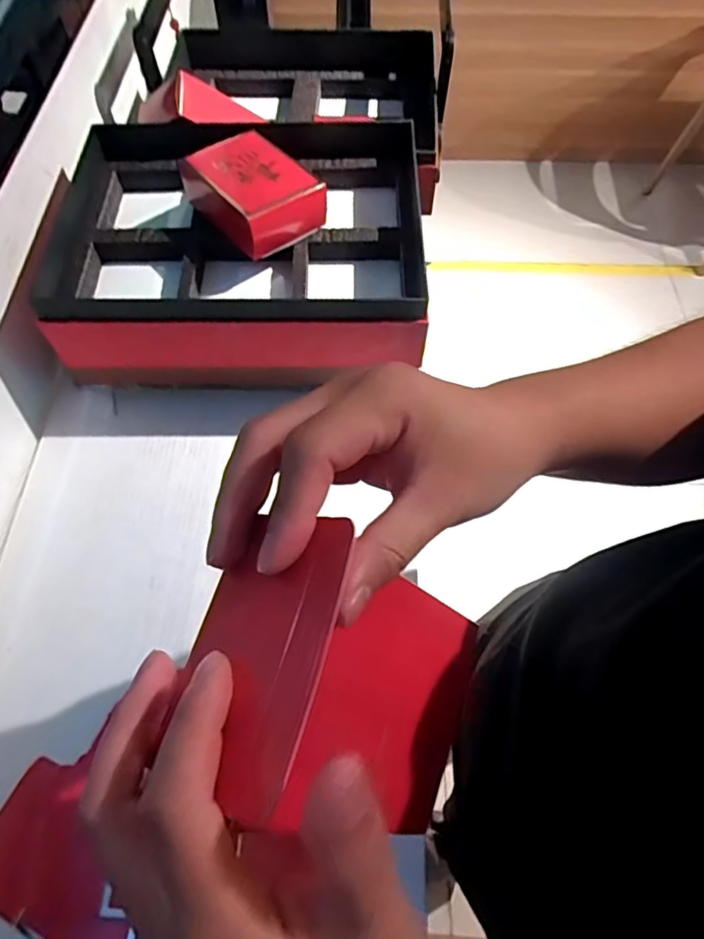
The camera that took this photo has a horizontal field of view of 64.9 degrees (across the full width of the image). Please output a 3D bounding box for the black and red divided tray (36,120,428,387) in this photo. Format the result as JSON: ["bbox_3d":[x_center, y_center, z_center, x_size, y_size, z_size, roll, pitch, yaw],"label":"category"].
[{"bbox_3d":[-0.115,-0.231,0.588,0.375,0.120,0.270,0,62,0],"label":"black and red divided tray"}]

